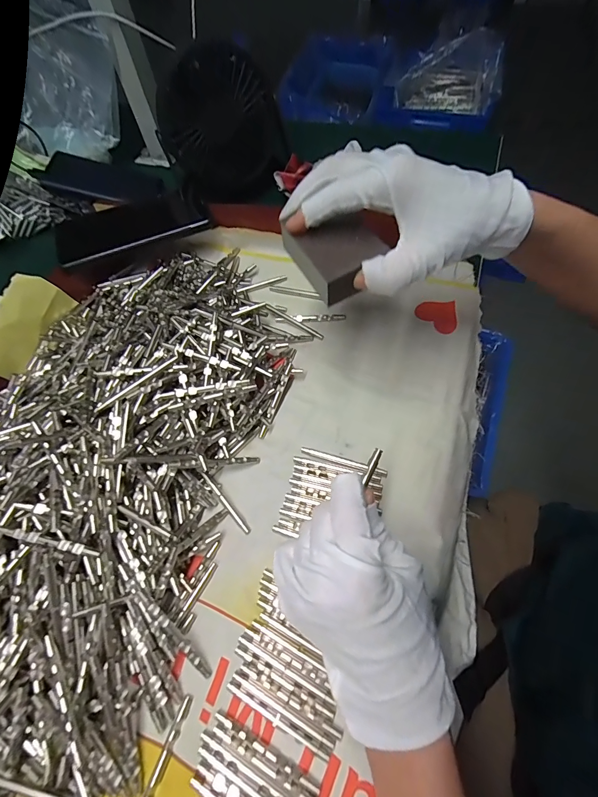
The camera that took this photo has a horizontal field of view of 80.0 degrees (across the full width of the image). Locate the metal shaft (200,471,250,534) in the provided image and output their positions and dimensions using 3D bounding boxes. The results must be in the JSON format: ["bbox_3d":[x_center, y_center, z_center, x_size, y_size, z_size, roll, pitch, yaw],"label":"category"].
[{"bbox_3d":[-0.058,0.079,0.274,0.005,0.006,0.059,-38,65,-16],"label":"metal shaft"}]

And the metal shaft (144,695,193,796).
[{"bbox_3d":[-0.081,0.215,0.209,0.006,0.005,0.068,18,64,13],"label":"metal shaft"}]

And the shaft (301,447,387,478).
[{"bbox_3d":[0.035,0.049,0.280,0.069,0.004,0.008,16,64,12],"label":"shaft"}]

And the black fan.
[{"bbox_3d":[-0.083,-0.298,0.399,0.129,0.122,0.079,-11,61,-2],"label":"black fan"}]

